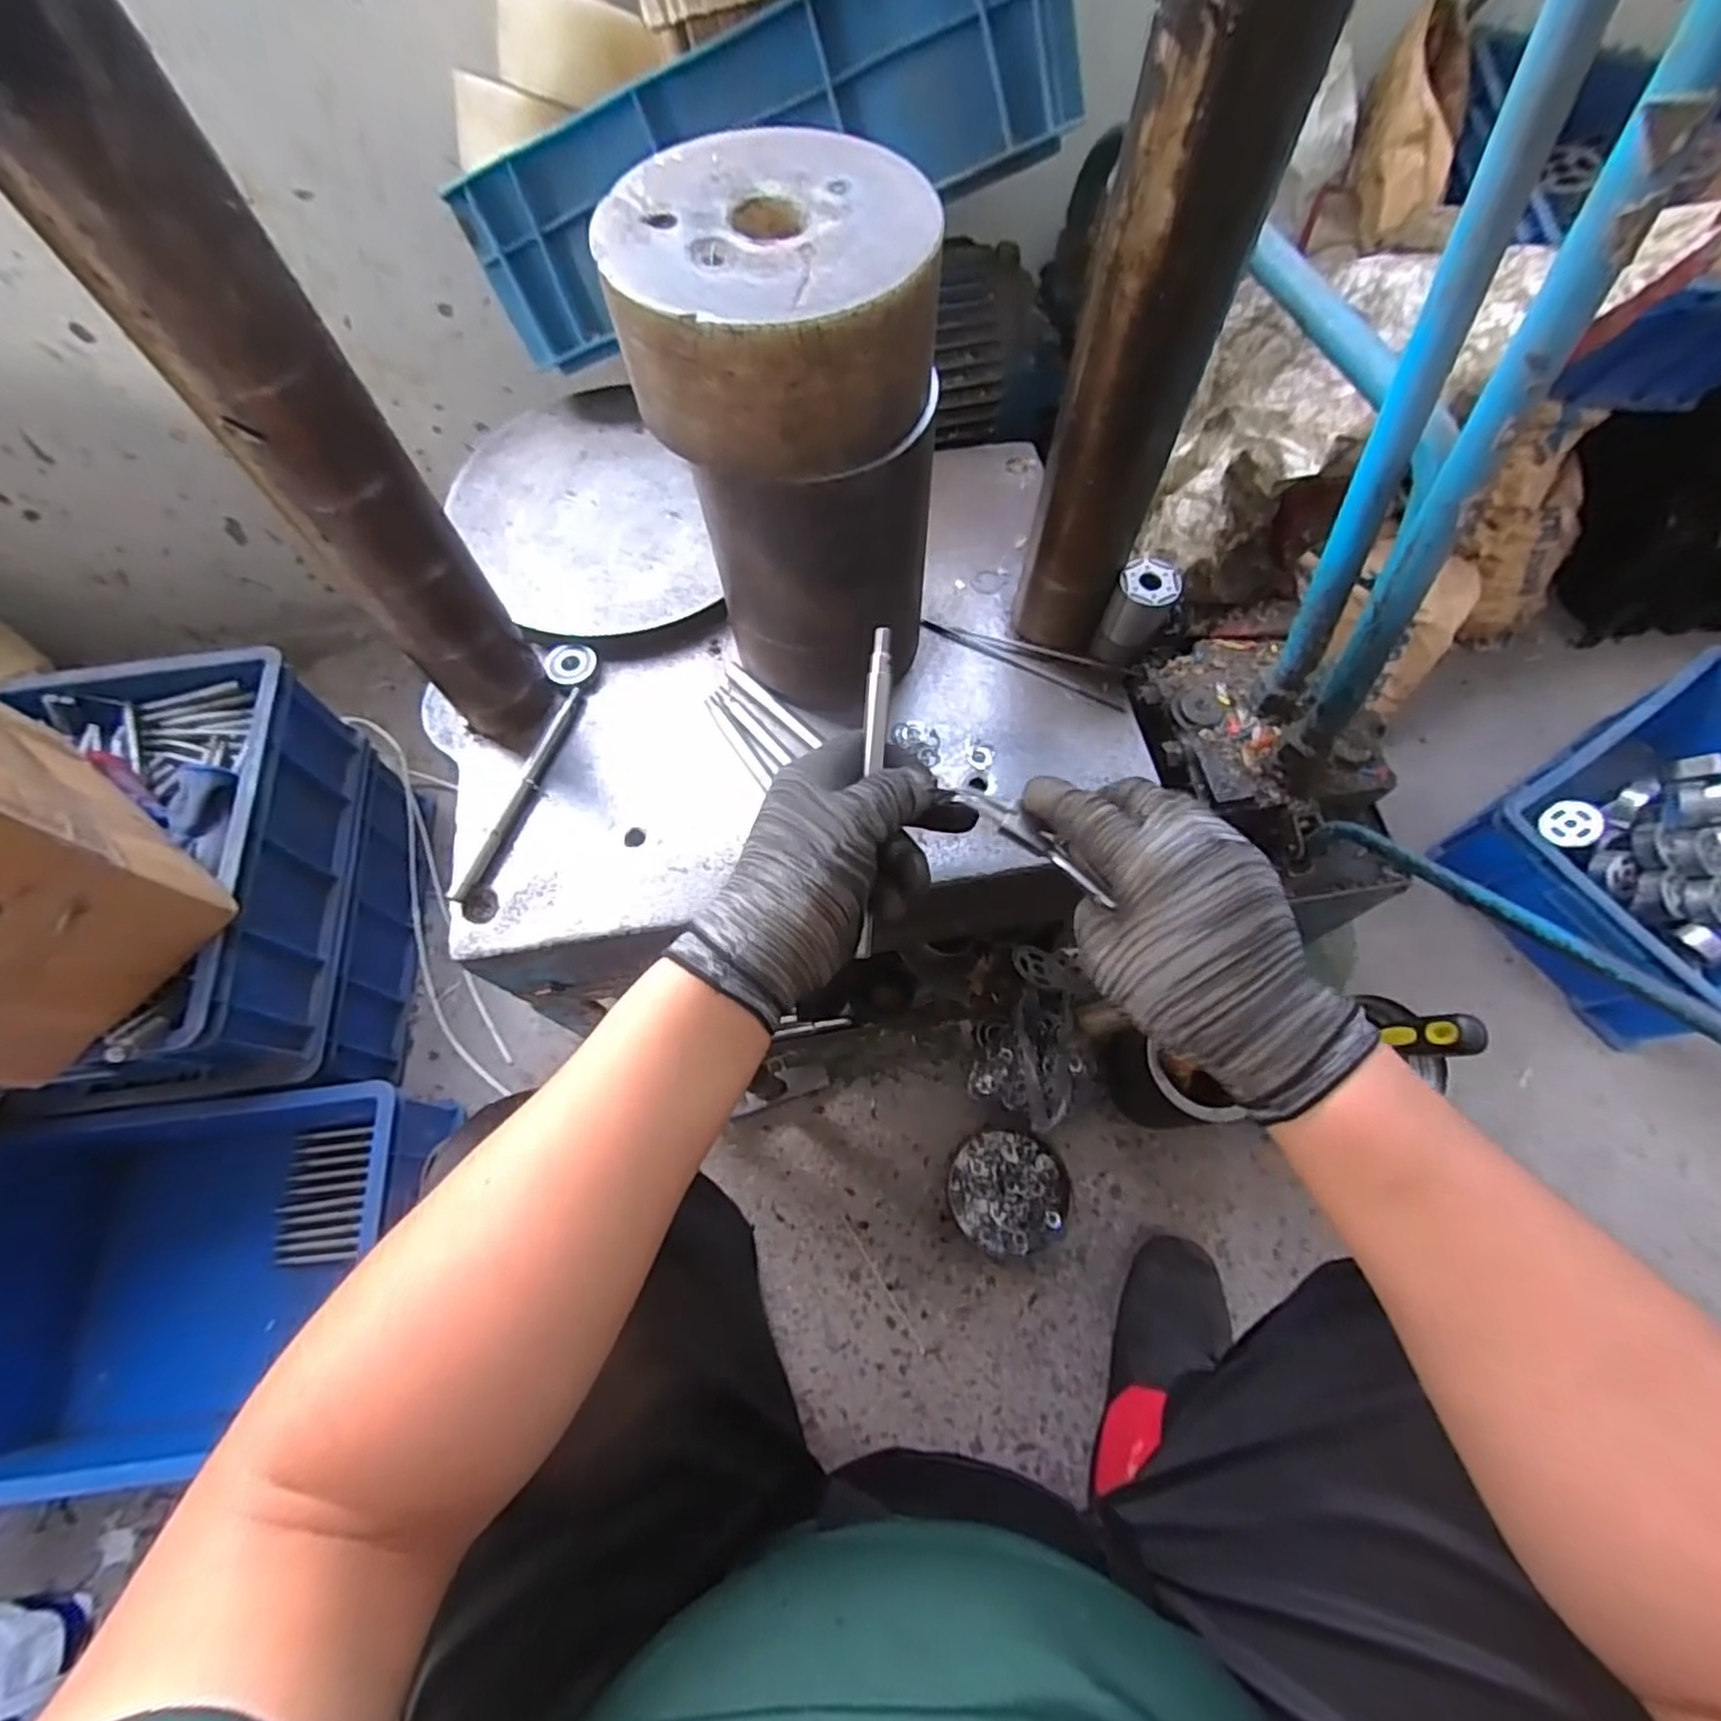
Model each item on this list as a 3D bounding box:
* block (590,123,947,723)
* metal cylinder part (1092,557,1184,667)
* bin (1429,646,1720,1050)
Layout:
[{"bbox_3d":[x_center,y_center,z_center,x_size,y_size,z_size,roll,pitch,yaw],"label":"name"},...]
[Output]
[{"bbox_3d":[-0.036,-0.215,0.426,0.140,0.252,0.142,-19,67,-7],"label":"block"},{"bbox_3d":[0.183,-0.162,0.496,0.037,0.074,0.033,18,68,9],"label":"metal cylinder part"},{"bbox_3d":[0.948,-0.010,0.860,0.430,0.144,0.314,-31,69,-12],"label":"bin"}]

